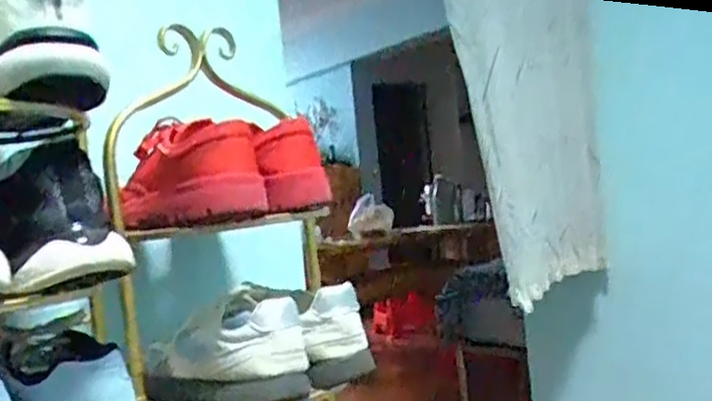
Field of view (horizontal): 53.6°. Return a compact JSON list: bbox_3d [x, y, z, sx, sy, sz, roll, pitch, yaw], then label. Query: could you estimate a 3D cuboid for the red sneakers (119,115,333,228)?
[{"bbox_3d":[-0.131,-0.035,0.769,0.177,0.103,0.195,-5,0,33],"label":"red sneakers"}]

